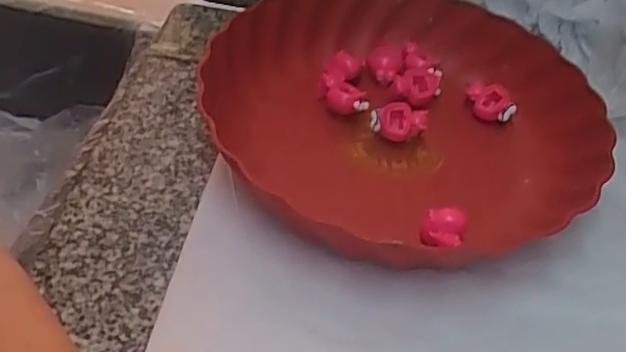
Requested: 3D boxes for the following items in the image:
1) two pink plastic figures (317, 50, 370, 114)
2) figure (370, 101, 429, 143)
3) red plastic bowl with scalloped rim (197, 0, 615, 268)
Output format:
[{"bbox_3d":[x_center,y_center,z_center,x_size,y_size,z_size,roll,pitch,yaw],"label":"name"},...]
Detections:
[{"bbox_3d":[0.021,-0.065,0.431,0.031,0.014,0.052,4,46,-4],"label":"two pink plastic figures"},{"bbox_3d":[0.056,-0.035,0.418,0.034,0.021,0.019,16,46,8],"label":"figure"},{"bbox_3d":[0.057,-0.043,0.410,0.238,0.048,0.223,4,46,-4],"label":"red plastic bowl with scalloped rim"}]

